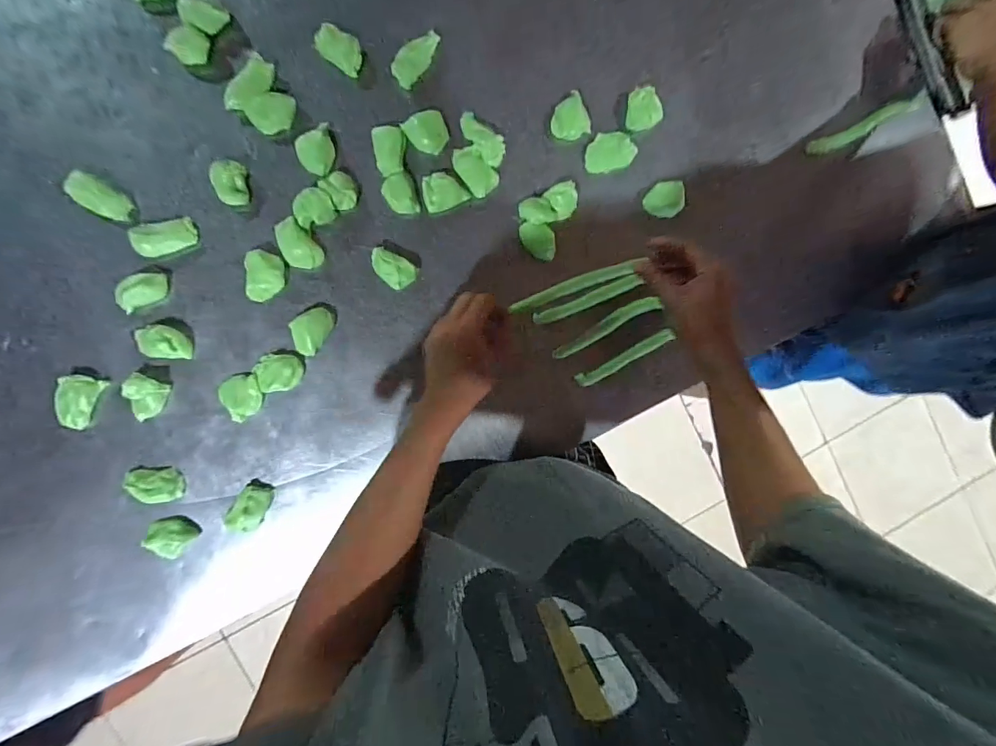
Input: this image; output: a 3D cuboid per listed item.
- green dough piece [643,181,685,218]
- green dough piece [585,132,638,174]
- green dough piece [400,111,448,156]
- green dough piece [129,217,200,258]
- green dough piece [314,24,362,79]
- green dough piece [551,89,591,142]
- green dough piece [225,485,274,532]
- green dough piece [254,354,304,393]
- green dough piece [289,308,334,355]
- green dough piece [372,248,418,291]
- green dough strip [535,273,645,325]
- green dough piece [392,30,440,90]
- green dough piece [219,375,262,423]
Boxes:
[{"bbox_3d":[0.206,-0.214,0.545,0.047,0.019,0.041,-15,93,-5],"label":"green dough piece"},{"bbox_3d":[0.137,-0.272,0.538,0.066,0.010,0.044,-21,105,1],"label":"green dough piece"},{"bbox_3d":[-0.081,-0.280,0.509,0.045,0.015,0.043,0,91,-6],"label":"green dough piece"},{"bbox_3d":[-0.364,-0.148,0.478,0.062,0.015,0.037,-17,93,-5],"label":"green dough piece"},{"bbox_3d":[-0.180,-0.366,0.495,0.053,0.023,0.033,31,88,-6],"label":"green dough piece"},{"bbox_3d":[0.087,-0.308,0.528,0.049,0.011,0.050,0,91,-6],"label":"green dough piece"},{"bbox_3d":[-0.281,0.154,0.495,0.034,0.018,0.055,29,88,-6],"label":"green dough piece"},{"bbox_3d":[-0.245,0.000,0.491,0.048,0.018,0.041,-6,92,-6],"label":"green dough piece"},{"bbox_3d":[-0.212,-0.049,0.496,0.037,0.016,0.054,32,88,-6],"label":"green dough piece"},{"bbox_3d":[-0.124,-0.122,0.511,0.055,0.024,0.034,34,88,-6],"label":"green dough piece"},{"bbox_3d":[0.100,-0.084,0.510,0.124,0.012,0.017,-21,94,20],"label":"green dough strip"},{"bbox_3d":[-0.094,-0.366,0.509,0.029,0.017,0.072,38,87,-5],"label":"green dough piece"},{"bbox_3d":[-0.284,0.025,0.488,0.043,0.016,0.045,0,91,-6],"label":"green dough piece"}]

